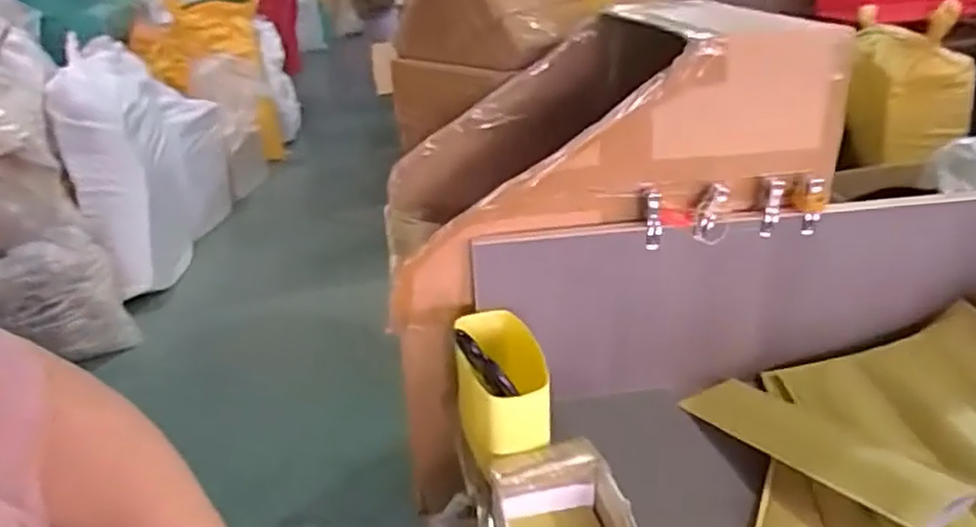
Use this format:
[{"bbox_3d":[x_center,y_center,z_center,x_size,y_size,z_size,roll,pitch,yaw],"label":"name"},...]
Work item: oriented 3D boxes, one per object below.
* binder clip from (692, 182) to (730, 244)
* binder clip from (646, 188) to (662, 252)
[{"bbox_3d":[0.227,-0.050,0.701,0.033,0.061,0.007,5,11,8],"label":"binder clip"},{"bbox_3d":[0.171,-0.047,0.713,0.016,0.061,0.025,1,23,12],"label":"binder clip"}]

